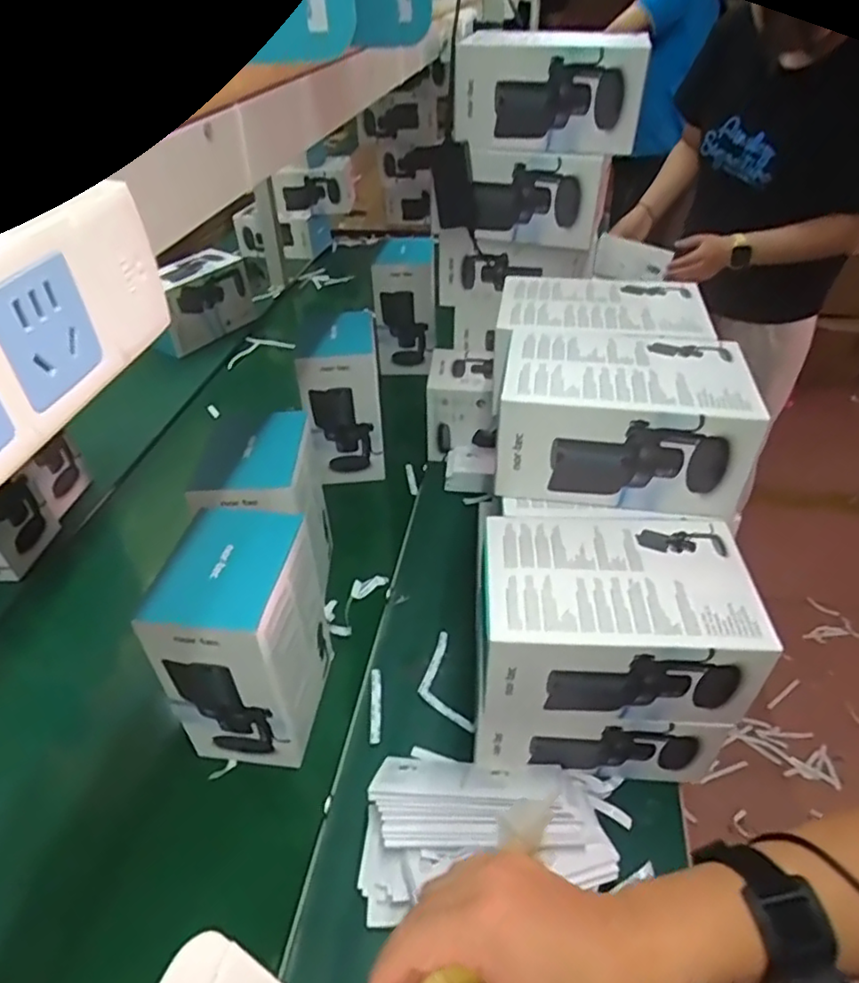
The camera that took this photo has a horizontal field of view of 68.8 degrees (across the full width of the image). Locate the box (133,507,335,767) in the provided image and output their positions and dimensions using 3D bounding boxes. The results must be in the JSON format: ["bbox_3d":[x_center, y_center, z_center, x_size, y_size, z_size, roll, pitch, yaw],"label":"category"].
[{"bbox_3d":[-0.185,0.152,0.652,0.114,0.230,0.154,3,41,6],"label":"box"}]

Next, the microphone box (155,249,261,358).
[{"bbox_3d":[-0.506,-0.414,1.378,0.108,0.168,0.258,27,49,30],"label":"microphone box"}]

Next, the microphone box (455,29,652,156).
[{"bbox_3d":[0.145,-0.483,0.757,0.217,0.117,0.060,13,43,18],"label":"microphone box"}]

